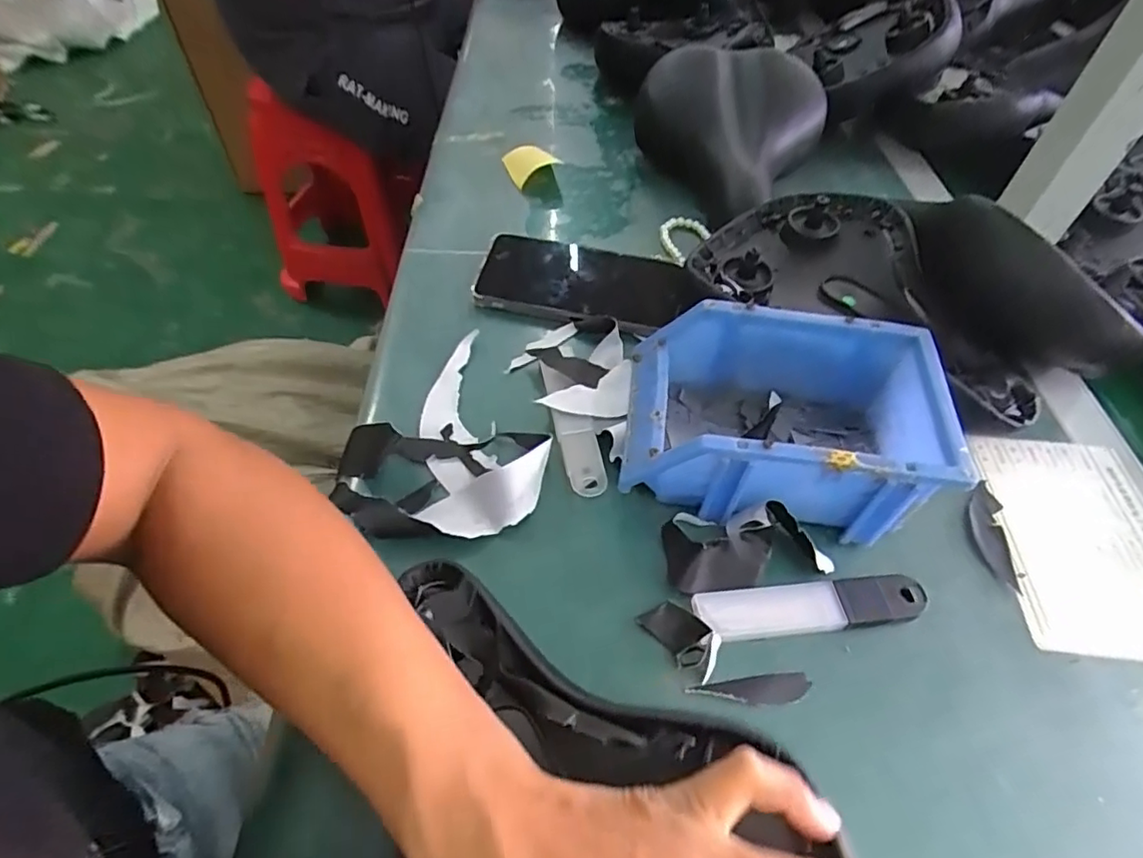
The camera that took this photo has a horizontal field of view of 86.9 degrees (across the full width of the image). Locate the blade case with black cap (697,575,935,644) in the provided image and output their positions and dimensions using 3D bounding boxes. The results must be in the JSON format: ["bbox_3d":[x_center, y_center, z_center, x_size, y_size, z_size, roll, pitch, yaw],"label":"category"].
[{"bbox_3d":[0.132,0.099,0.334,0.127,0.010,0.027,-4,53,-8],"label":"blade case with black cap"}]

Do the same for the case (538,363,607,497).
[{"bbox_3d":[0.002,-0.002,0.404,0.026,0.012,0.106,-8,53,-11],"label":"case"}]

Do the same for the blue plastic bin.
[{"bbox_3d":[0.125,-0.008,0.374,0.175,0.074,0.118,9,52,2],"label":"blue plastic bin"}]

